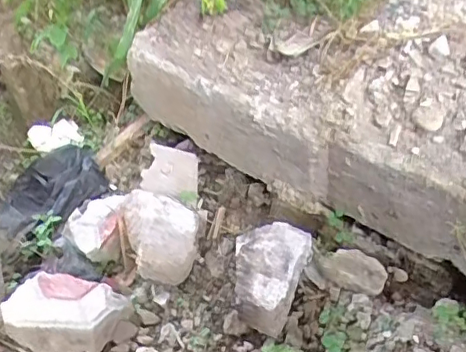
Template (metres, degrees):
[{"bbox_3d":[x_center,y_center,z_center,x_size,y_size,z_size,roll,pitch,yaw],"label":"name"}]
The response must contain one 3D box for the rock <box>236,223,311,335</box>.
[{"bbox_3d":[0.056,0.145,0.830,0.106,0.083,0.165,2,27,9],"label":"rock"}]

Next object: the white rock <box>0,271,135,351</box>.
[{"bbox_3d":[-0.234,0.196,0.818,0.160,0.063,0.095,3,27,11],"label":"white rock"}]

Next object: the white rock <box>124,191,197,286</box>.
[{"bbox_3d":[-0.110,0.089,0.920,0.113,0.092,0.133,-7,27,-9],"label":"white rock"}]

